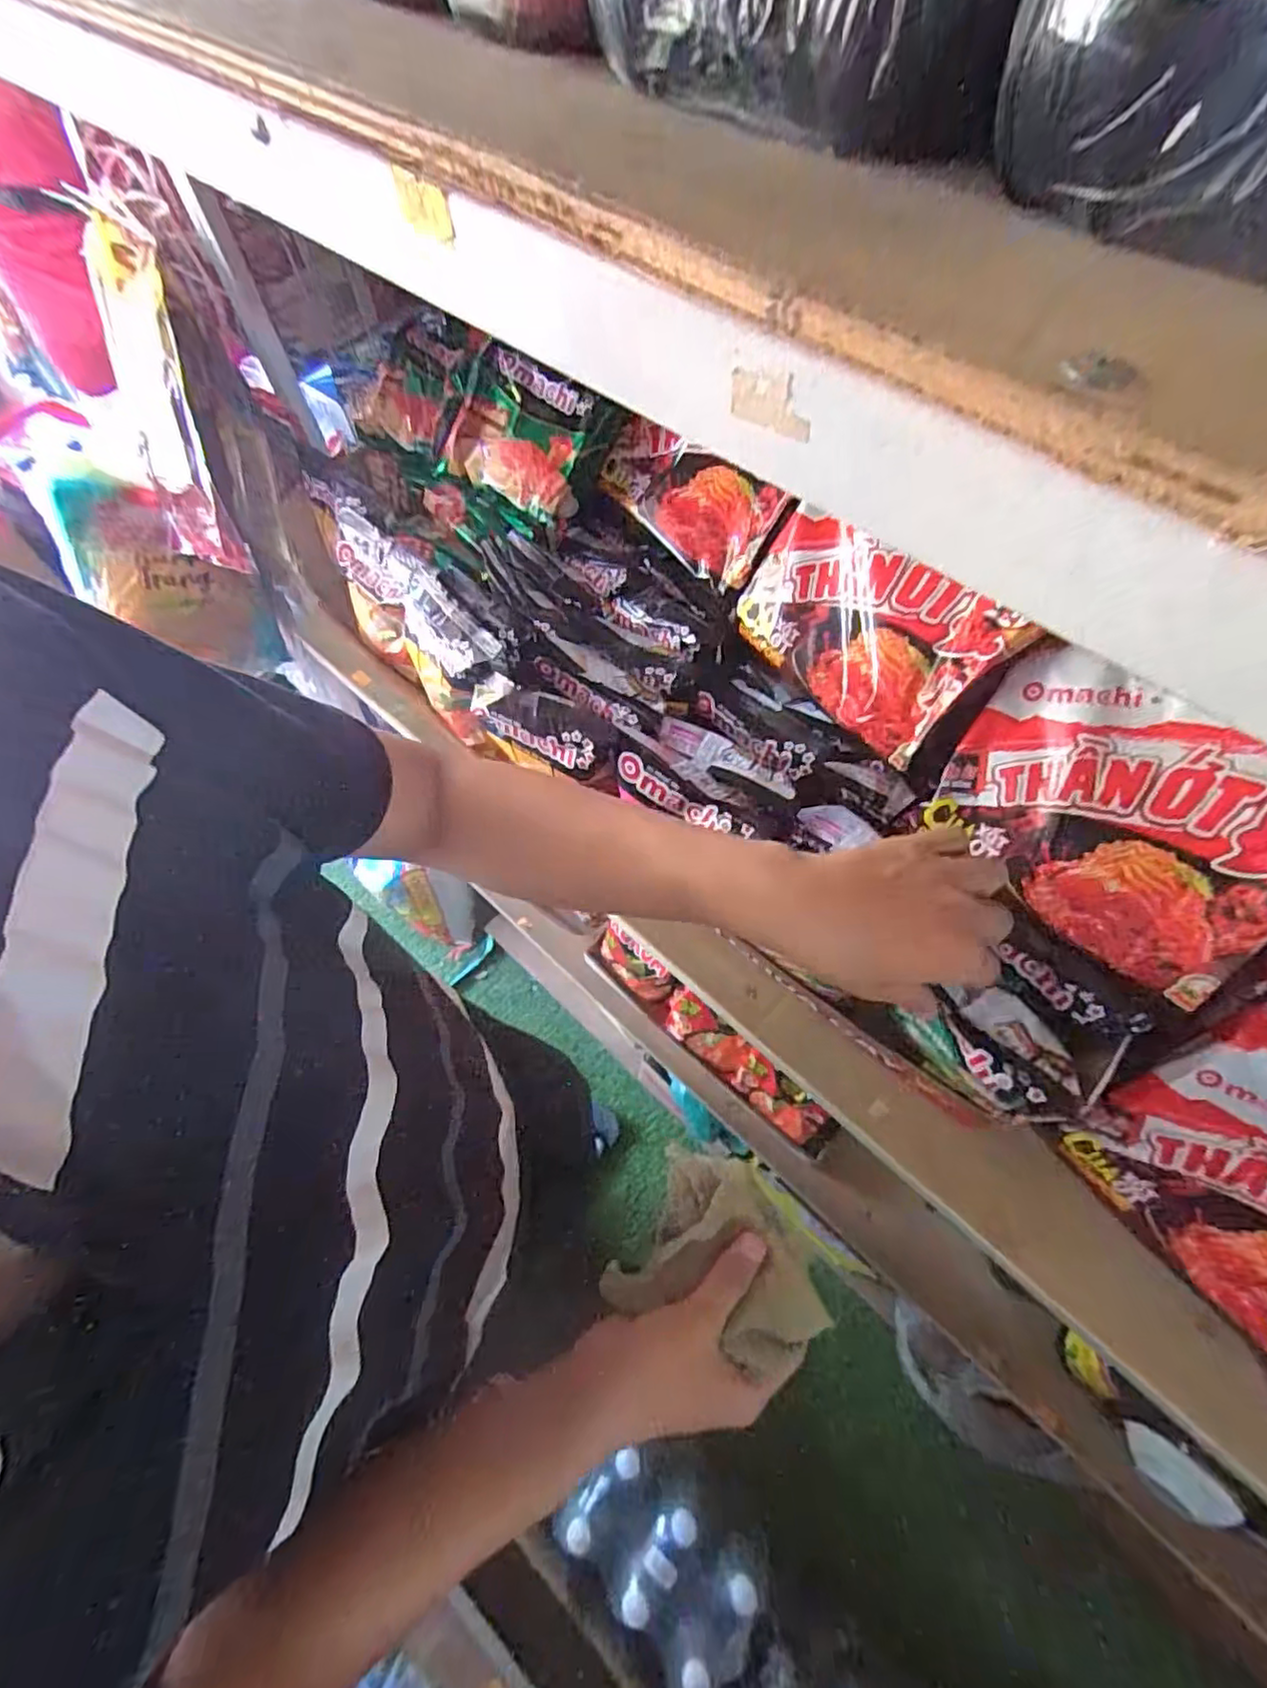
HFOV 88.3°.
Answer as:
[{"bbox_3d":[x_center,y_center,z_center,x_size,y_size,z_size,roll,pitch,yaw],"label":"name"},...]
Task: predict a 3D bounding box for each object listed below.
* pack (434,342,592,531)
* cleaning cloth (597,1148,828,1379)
[{"bbox_3d":[-0.099,-0.330,0.535,0.124,0.107,0.024,35,24,13],"label":"pack"},{"bbox_3d":[0.050,0.238,0.386,0.116,0.039,0.091,13,64,7],"label":"cleaning cloth"}]

